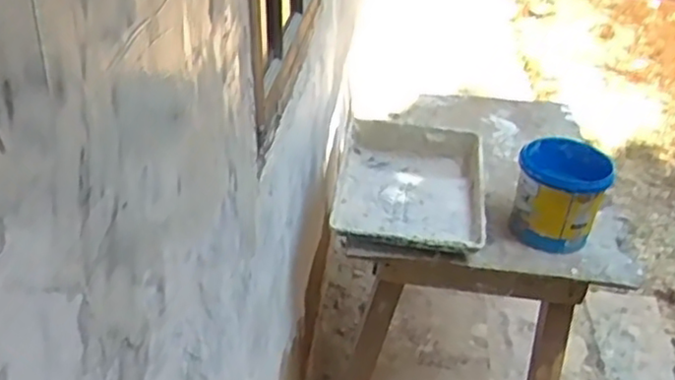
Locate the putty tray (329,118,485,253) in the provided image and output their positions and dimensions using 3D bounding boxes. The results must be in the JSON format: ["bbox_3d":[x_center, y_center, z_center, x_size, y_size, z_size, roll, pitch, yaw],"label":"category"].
[{"bbox_3d":[0.143,-0.003,1.388,0.283,0.094,0.358,7,35,8],"label":"putty tray"}]

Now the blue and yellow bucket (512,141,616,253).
[{"bbox_3d":[0.418,0.008,1.321,0.166,0.140,0.177,10,36,12],"label":"blue and yellow bucket"}]

